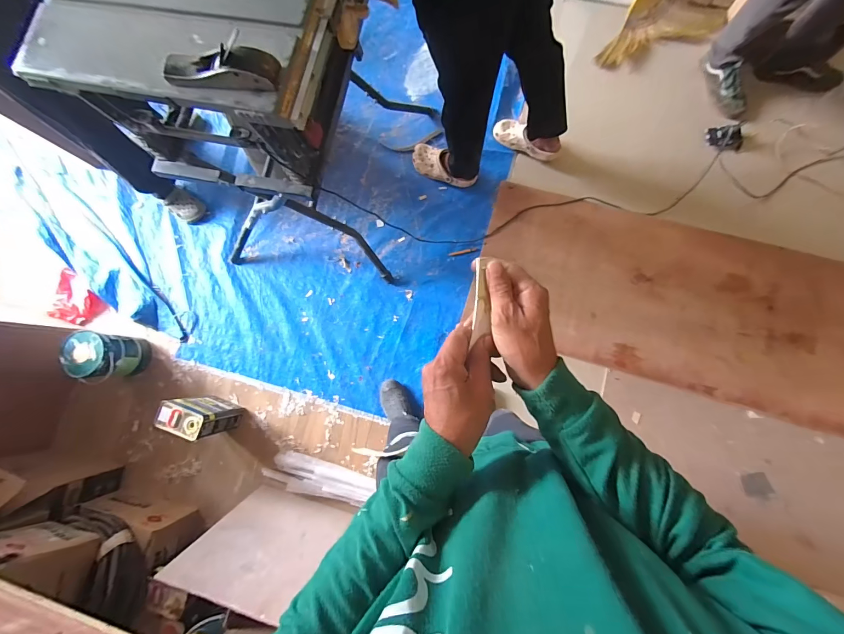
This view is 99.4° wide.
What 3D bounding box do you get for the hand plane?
[{"bbox_3d":[-0.345,-0.419,0.598,0.201,0.054,0.058,4,82,6],"label":"hand plane"}]

